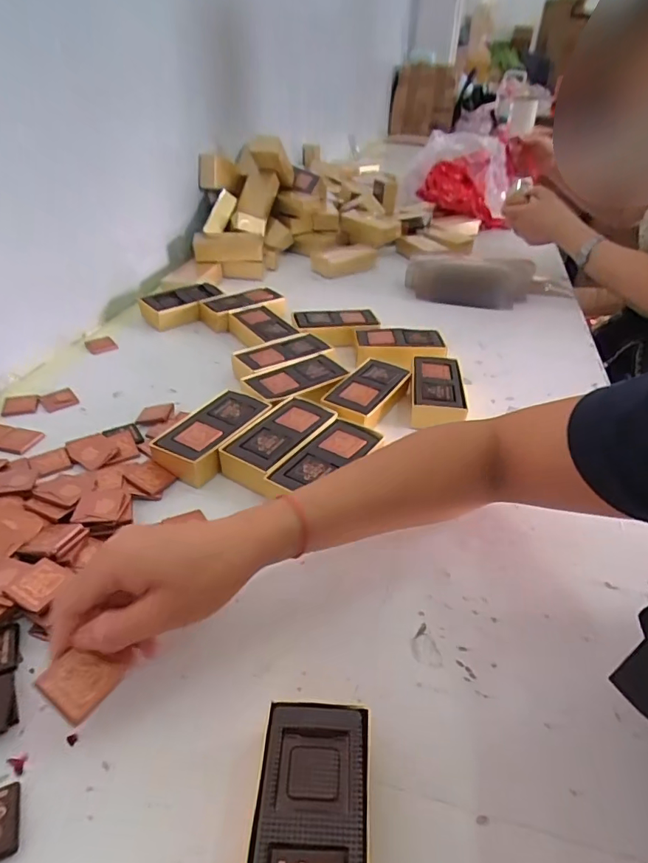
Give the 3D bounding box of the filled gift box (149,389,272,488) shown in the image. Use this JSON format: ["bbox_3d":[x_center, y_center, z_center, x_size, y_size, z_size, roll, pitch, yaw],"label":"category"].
[{"bbox_3d":[-0.106,0.004,0.485,0.059,0.034,0.114,20,40,22],"label":"filled gift box"}]

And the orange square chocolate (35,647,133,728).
[{"bbox_3d":[-0.136,0.139,0.283,0.033,0.007,0.039,42,50,6],"label":"orange square chocolate"}]

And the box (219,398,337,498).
[{"bbox_3d":[-0.039,0.012,0.476,0.067,0.029,0.116,22,40,24],"label":"box"}]

